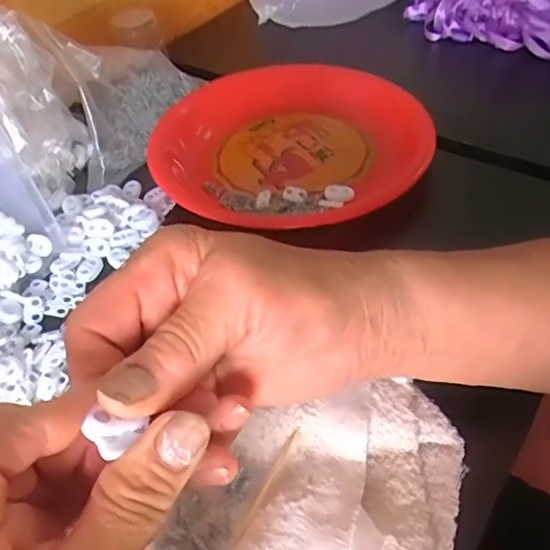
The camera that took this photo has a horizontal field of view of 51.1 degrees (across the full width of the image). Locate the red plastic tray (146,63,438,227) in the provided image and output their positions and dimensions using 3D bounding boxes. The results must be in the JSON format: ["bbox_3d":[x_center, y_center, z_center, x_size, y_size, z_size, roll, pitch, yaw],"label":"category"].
[{"bbox_3d":[0.019,-0.118,0.482,0.223,0.064,0.233,-1,43,4],"label":"red plastic tray"}]

